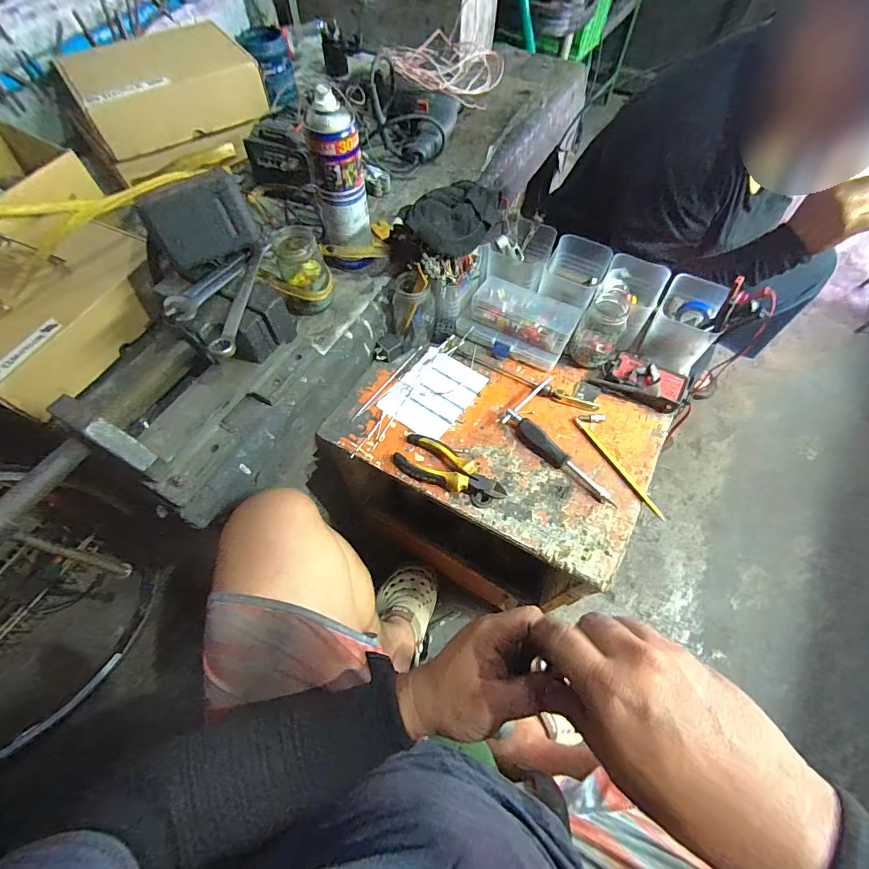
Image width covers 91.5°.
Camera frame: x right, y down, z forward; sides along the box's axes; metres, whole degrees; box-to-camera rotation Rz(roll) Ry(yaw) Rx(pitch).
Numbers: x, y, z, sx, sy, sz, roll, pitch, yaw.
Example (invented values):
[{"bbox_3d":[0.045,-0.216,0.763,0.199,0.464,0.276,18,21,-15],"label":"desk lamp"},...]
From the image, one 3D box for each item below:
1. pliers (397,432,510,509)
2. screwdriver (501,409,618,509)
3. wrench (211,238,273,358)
[{"bbox_3d":[0.018,0.051,0.564,0.151,0.030,0.055,31,66,14],"label":"pliers"},{"bbox_3d":[0.165,0.031,0.571,0.023,0.026,0.179,-40,69,-19],"label":"screwdriver"},{"bbox_3d":[-0.226,-0.170,0.499,0.023,0.020,0.200,2,62,0],"label":"wrench"}]

